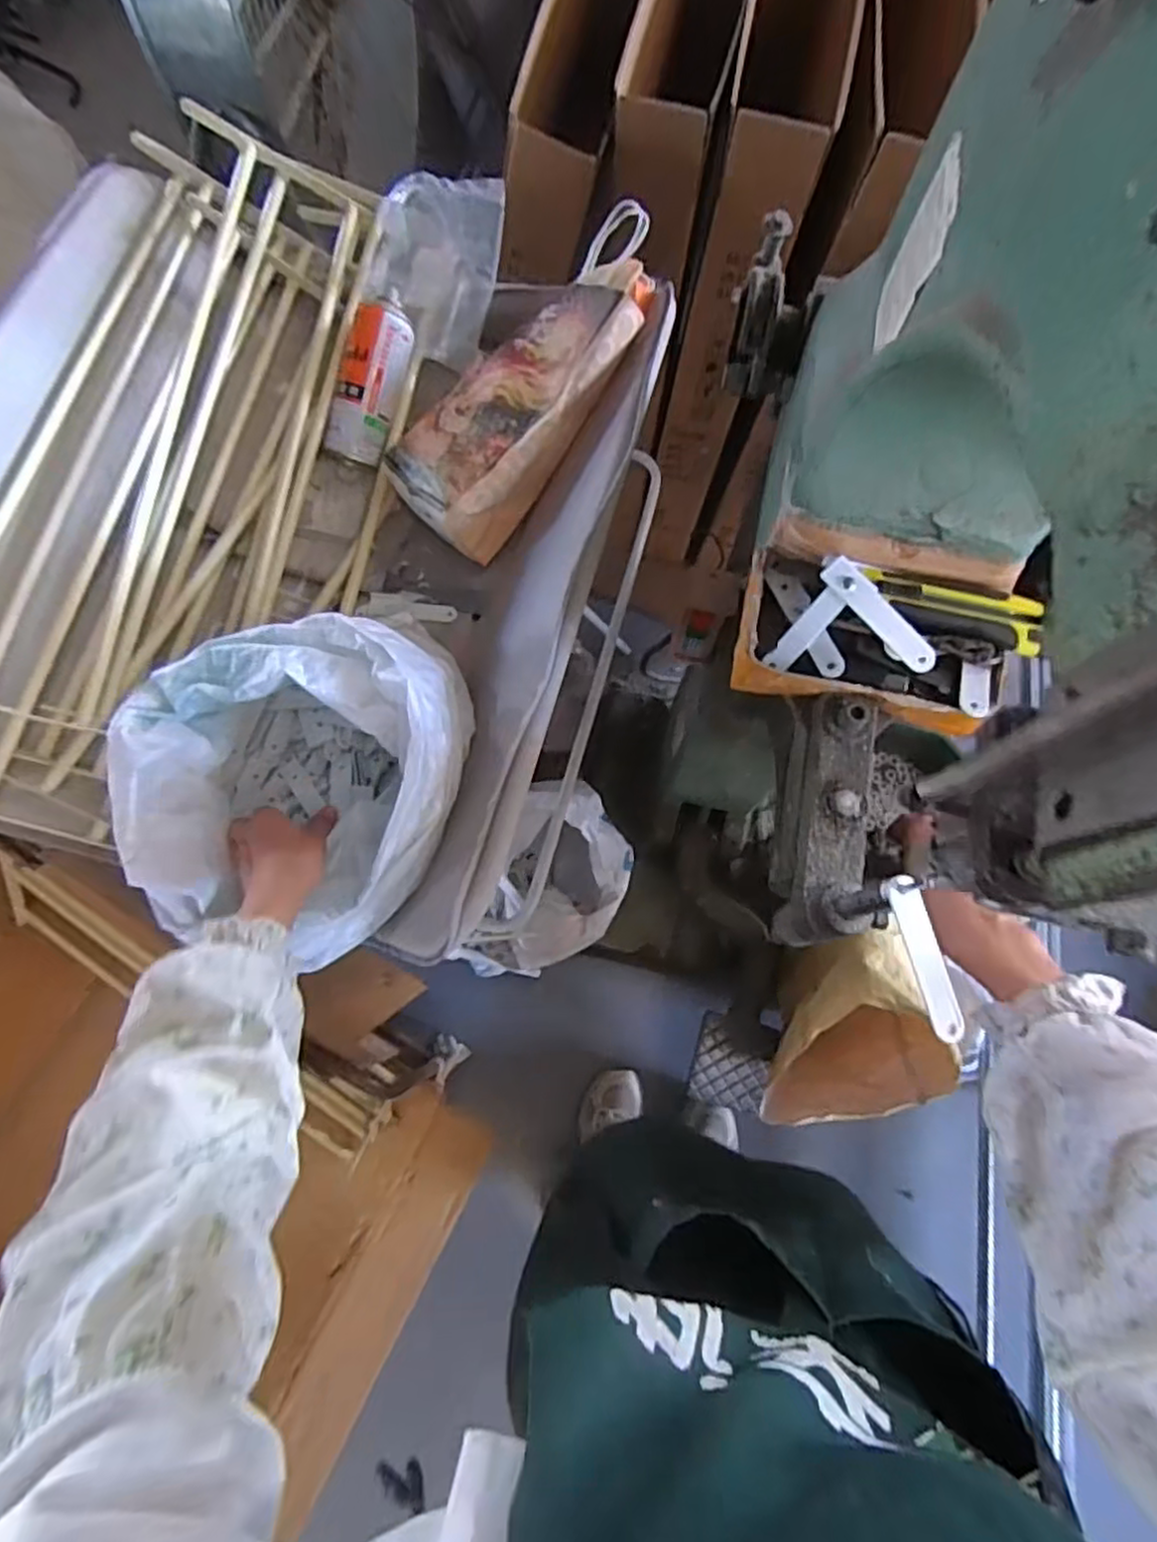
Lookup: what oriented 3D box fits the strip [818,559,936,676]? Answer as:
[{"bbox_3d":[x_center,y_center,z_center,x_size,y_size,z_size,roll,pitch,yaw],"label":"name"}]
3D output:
[{"bbox_3d":[0.212,-0.110,0.490,0.023,0.004,0.097,-44,85,3],"label":"strip"}]

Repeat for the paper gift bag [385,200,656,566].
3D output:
[{"bbox_3d":[-0.041,-0.403,0.719,0.155,0.083,0.371,38,93,12],"label":"paper gift bag"}]

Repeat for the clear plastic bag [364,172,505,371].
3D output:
[{"bbox_3d":[-0.166,-0.570,0.791,0.146,0.107,0.156,12,72,4],"label":"clear plastic bag"}]

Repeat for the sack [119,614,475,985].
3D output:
[{"bbox_3d":[-0.232,0.014,0.600,0.241,0.171,0.258,11,72,4],"label":"sack"}]

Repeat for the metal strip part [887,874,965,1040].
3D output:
[{"bbox_3d":[0.184,0.099,0.369,0.017,0.006,0.084,-17,85,-2],"label":"metal strip part"}]

